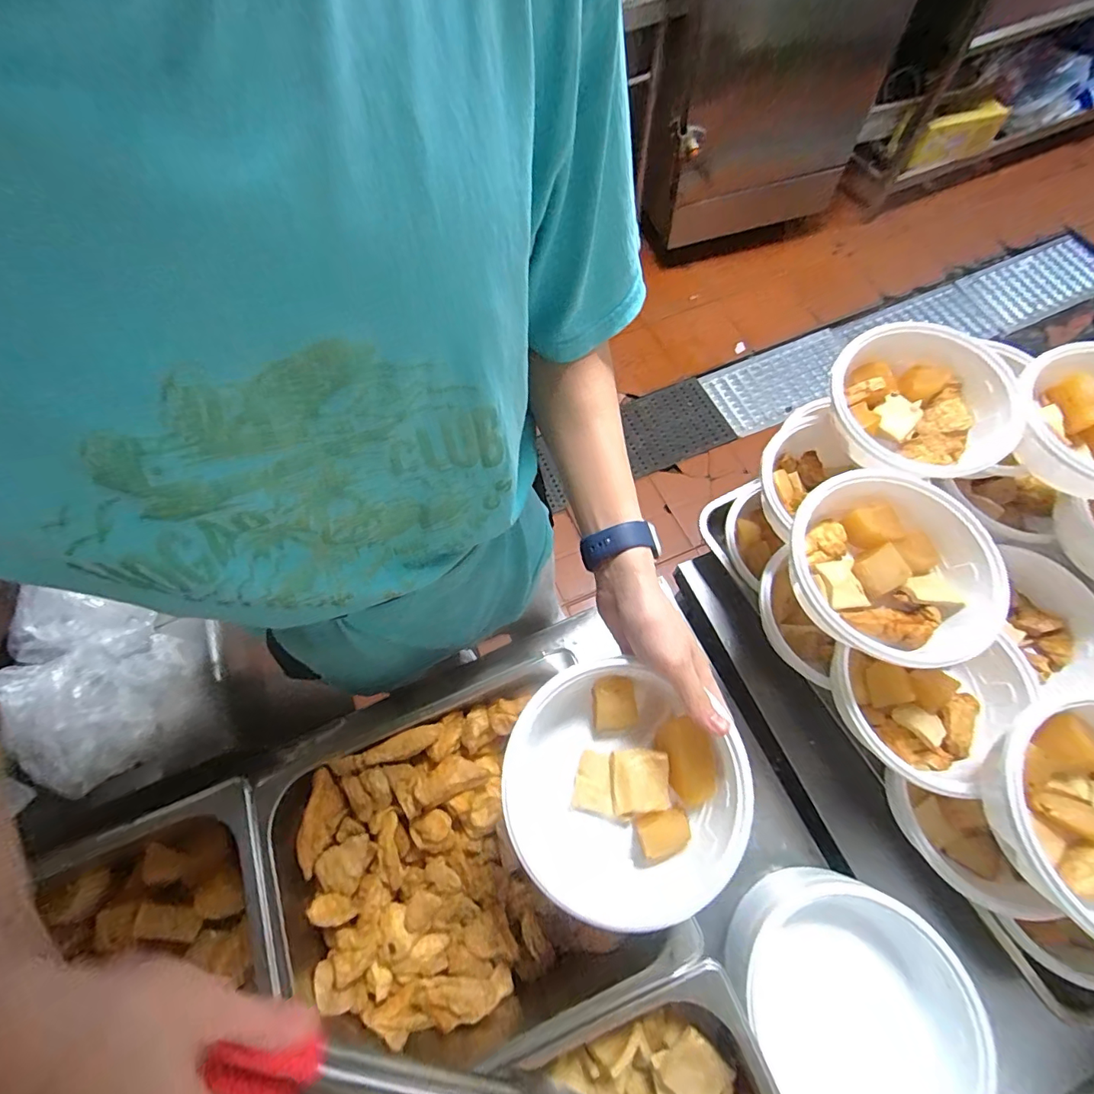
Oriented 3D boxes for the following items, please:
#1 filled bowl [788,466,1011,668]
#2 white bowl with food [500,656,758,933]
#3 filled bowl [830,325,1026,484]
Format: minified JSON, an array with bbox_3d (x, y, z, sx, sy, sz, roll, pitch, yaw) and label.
[{"bbox_3d":[0.293,0.020,0.428,0.164,0.062,0.168,-1,66,2],"label":"filled bowl"},{"bbox_3d":[0.052,0.180,0.369,0.160,0.068,0.151,-1,66,2],"label":"white bowl with food"},{"bbox_3d":[0.378,-0.142,0.495,0.172,0.062,0.170,-1,66,2],"label":"filled bowl"}]

